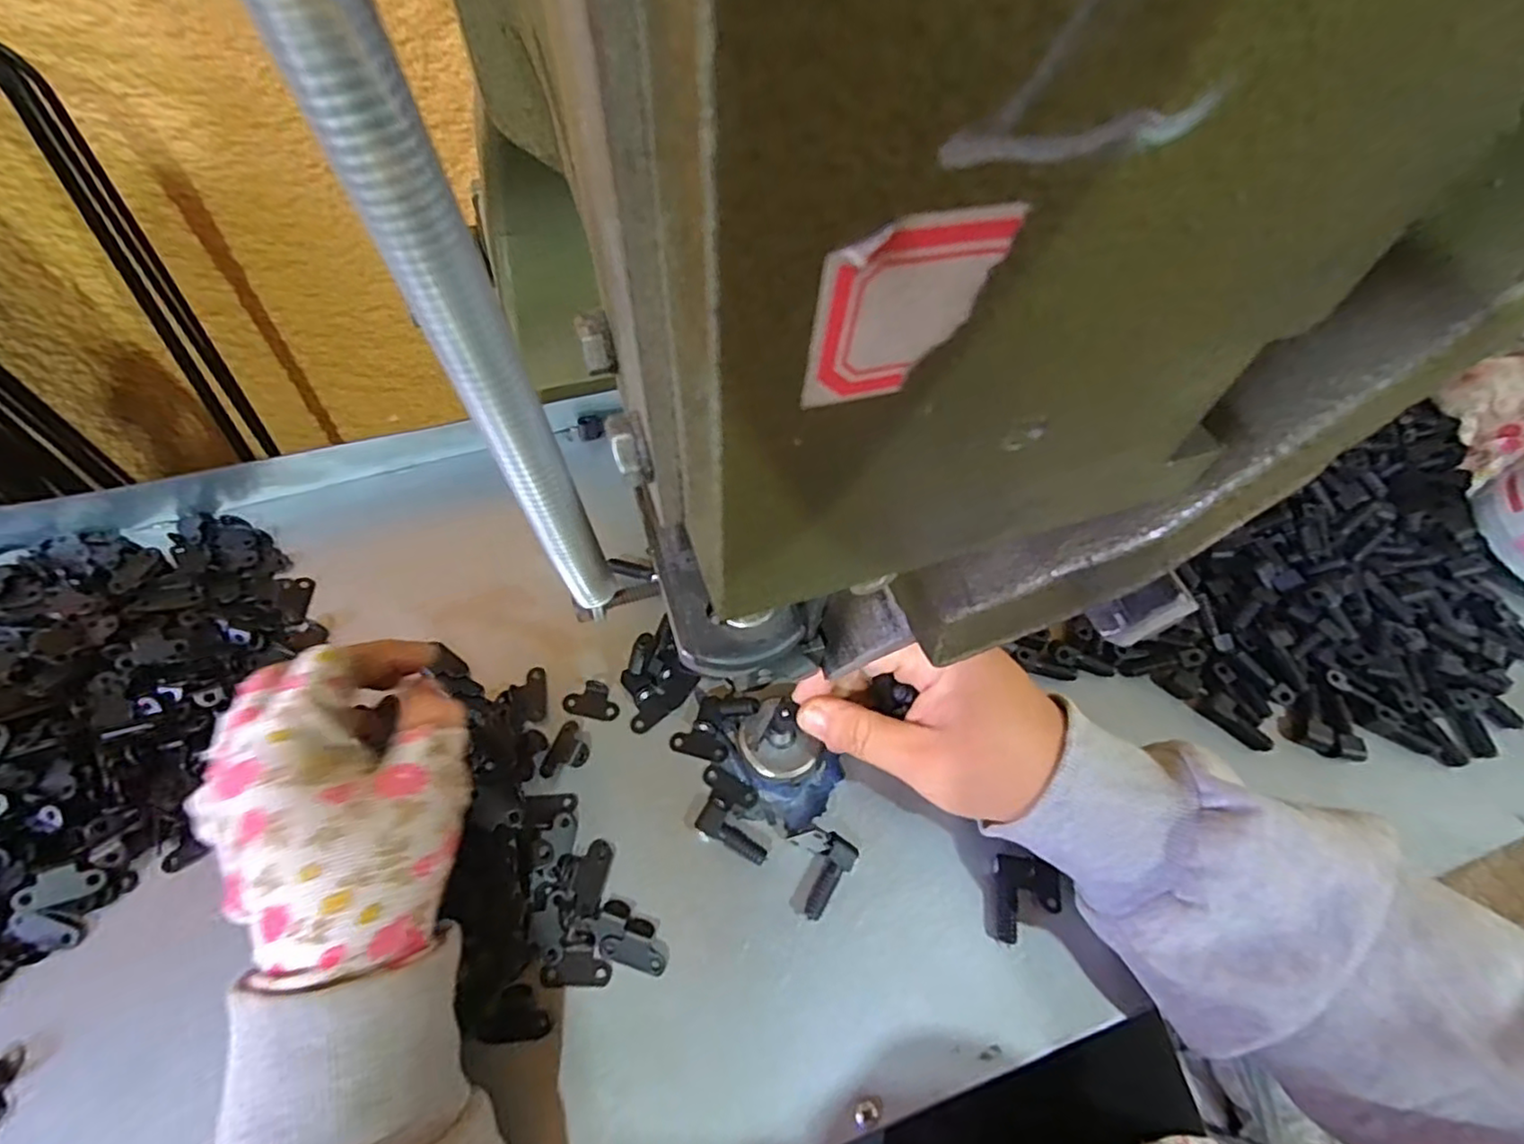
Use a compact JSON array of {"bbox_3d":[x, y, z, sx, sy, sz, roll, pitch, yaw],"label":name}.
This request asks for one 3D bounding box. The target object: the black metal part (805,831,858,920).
[{"bbox_3d":[0.031,0.138,0.294,0.015,0.012,0.039,26,60,12],"label":"black metal part"}]

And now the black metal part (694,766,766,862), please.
[{"bbox_3d":[-0.013,0.113,0.306,0.043,0.008,0.030,25,60,11],"label":"black metal part"}]

